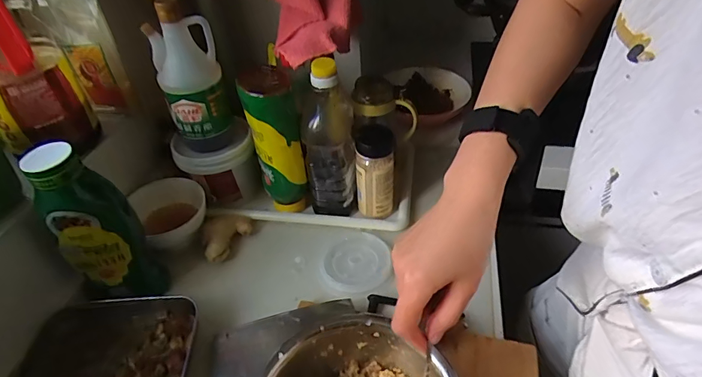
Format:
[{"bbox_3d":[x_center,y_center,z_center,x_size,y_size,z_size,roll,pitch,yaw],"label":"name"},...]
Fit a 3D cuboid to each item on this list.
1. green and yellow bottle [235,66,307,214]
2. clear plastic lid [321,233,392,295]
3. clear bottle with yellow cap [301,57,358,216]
[{"bbox_3d":[-0.109,-0.053,0.642,0.068,0.252,0.072,-13,43,-10],"label":"green and yellow bottle"},{"bbox_3d":[0.007,0.108,0.626,0.100,0.007,0.097,-11,45,11],"label":"clear plastic lid"},{"bbox_3d":[-0.033,-0.068,0.648,0.075,0.249,0.080,-5,42,-2],"label":"clear bottle with yellow cap"}]

